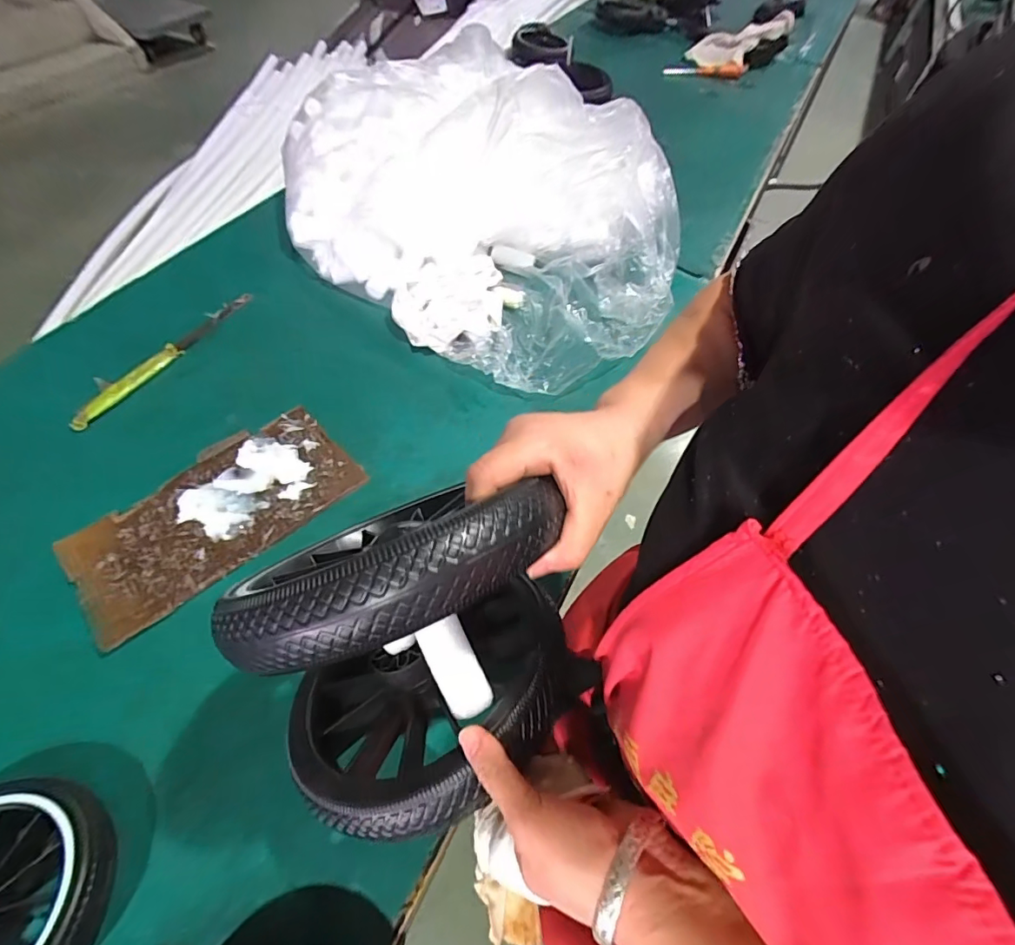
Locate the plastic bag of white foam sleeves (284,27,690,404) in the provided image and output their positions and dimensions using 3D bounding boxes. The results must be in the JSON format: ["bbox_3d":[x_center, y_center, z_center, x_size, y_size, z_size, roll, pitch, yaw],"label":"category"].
[{"bbox_3d":[-0.043,-0.460,0.801,0.679,0.233,0.501,40,63,21],"label":"plastic bag of white foam sleeves"}]

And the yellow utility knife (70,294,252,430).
[{"bbox_3d":[-0.469,-0.166,0.688,0.025,0.013,0.294,26,59,14],"label":"yellow utility knife"}]

